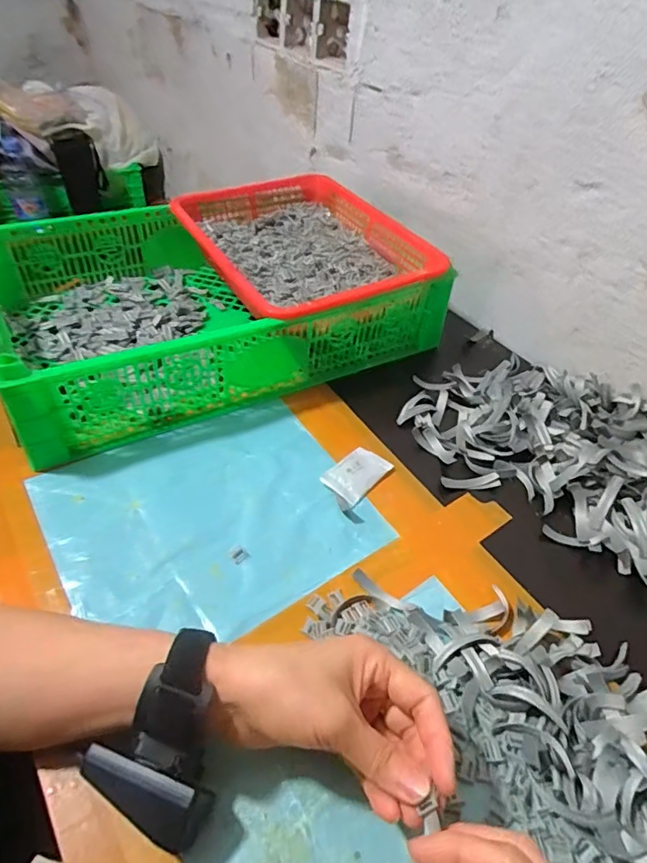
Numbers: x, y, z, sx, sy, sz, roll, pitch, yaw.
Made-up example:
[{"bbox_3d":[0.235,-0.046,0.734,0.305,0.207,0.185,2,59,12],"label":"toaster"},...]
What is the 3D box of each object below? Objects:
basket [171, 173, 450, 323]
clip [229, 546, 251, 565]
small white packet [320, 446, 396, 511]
[{"bbox_3d":[-0.020,-0.220,0.632,0.255,0.069,0.305,-22,50,-26],"label":"basket"},{"bbox_3d":[-0.067,0.098,0.412,0.013,0.004,0.014,-31,55,-32],"label":"clip"},{"bbox_3d":[0.029,0.041,0.476,0.040,0.008,0.072,31,49,24],"label":"small white packet"}]

